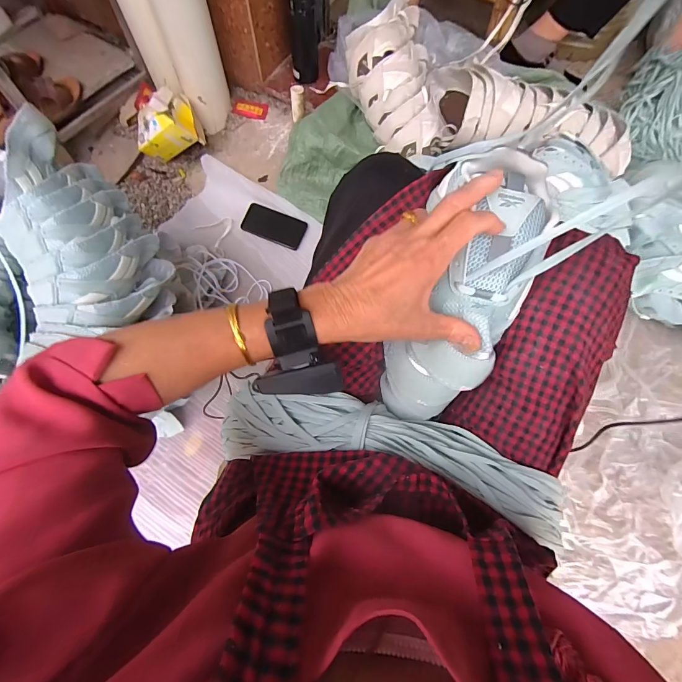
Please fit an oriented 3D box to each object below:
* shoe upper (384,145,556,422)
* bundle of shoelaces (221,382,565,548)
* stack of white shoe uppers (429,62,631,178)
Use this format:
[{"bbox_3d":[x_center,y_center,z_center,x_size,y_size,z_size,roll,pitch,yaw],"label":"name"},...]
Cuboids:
[{"bbox_3d":[0.114,-0.043,0.327,0.112,0.056,0.263,24,100,5],"label":"shoe upper"},{"bbox_3d":[0.048,0.109,0.340,0.349,0.067,0.082,13,72,6],"label":"bundle of shoelaces"},{"bbox_3d":[0.397,-0.485,0.776,0.453,0.118,0.168,26,73,6],"label":"stack of white shoe uppers"}]

